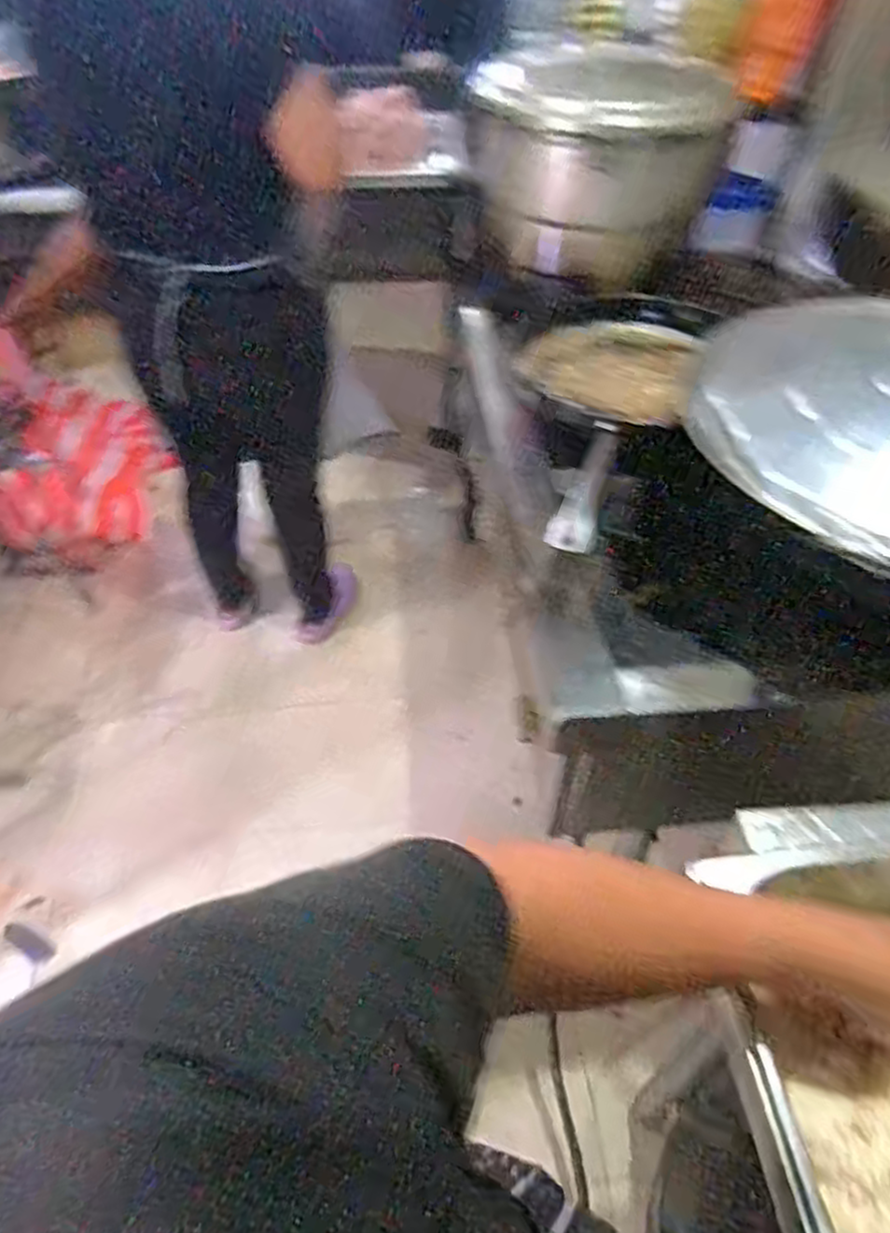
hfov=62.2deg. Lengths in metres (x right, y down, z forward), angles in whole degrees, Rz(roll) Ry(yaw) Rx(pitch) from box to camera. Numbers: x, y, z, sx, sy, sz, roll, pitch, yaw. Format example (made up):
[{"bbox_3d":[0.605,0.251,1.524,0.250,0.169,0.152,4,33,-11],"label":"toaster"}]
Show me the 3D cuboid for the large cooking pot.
[{"bbox_3d":[0.228,-0.738,1.172,0.325,0.252,0.335,-6,46,-7],"label":"large cooking pot"}]

